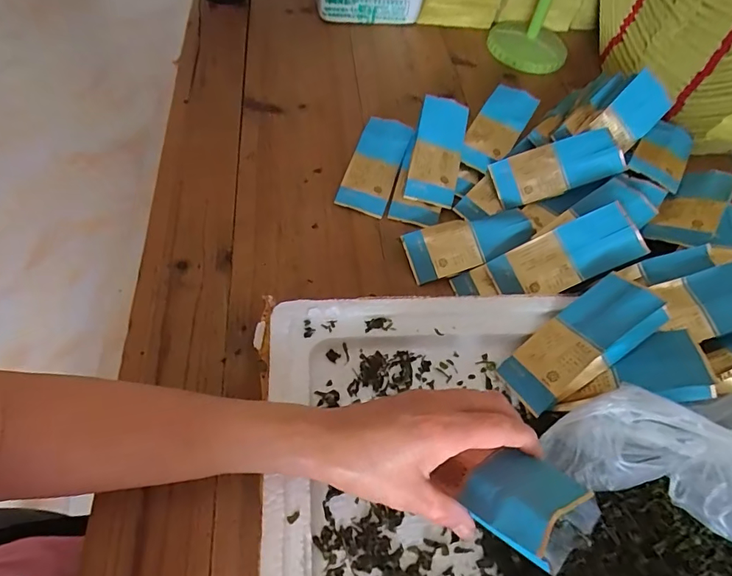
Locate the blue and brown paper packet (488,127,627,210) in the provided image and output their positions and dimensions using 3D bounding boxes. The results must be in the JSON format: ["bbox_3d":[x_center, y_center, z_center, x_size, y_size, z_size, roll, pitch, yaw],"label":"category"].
[{"bbox_3d":[0.202,-0.128,0.489,0.126,0.011,0.053,-17,85,10],"label":"blue and brown paper packet"}]

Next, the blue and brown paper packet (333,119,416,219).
[{"bbox_3d":[0.011,-0.138,0.513,0.053,0.006,0.123,20,74,-2],"label":"blue and brown paper packet"}]

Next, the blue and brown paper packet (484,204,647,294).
[{"bbox_3d":[0.181,-0.027,0.419,0.126,0.009,0.053,-26,75,11],"label":"blue and brown paper packet"}]

